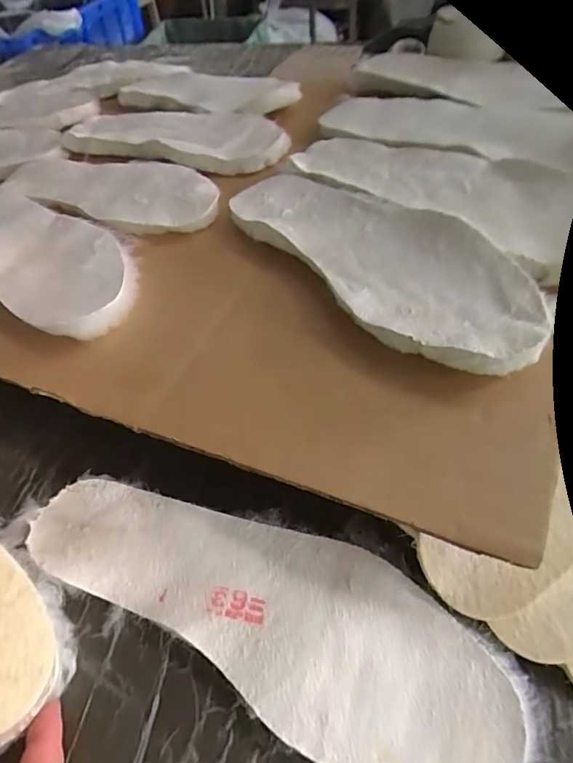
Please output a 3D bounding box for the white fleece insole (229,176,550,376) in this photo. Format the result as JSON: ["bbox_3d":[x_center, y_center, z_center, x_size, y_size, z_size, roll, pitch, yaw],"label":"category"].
[{"bbox_3d":[0.050,-0.089,0.321,0.094,0.028,0.259,-34,55,-23],"label":"white fleece insole"}]

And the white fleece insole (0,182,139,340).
[{"bbox_3d":[-0.209,-0.118,0.402,0.096,0.012,0.269,-33,54,-23],"label":"white fleece insole"}]

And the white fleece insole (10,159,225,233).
[{"bbox_3d":[-0.171,-0.196,0.462,0.259,0.014,0.101,27,56,25],"label":"white fleece insole"}]

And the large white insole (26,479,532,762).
[{"bbox_3d":[-0.017,0.114,0.257,0.267,0.006,0.091,21,54,21],"label":"large white insole"}]

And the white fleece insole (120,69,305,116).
[{"bbox_3d":[-0.106,-0.354,0.590,0.284,0.021,0.083,29,68,34],"label":"white fleece insole"}]

